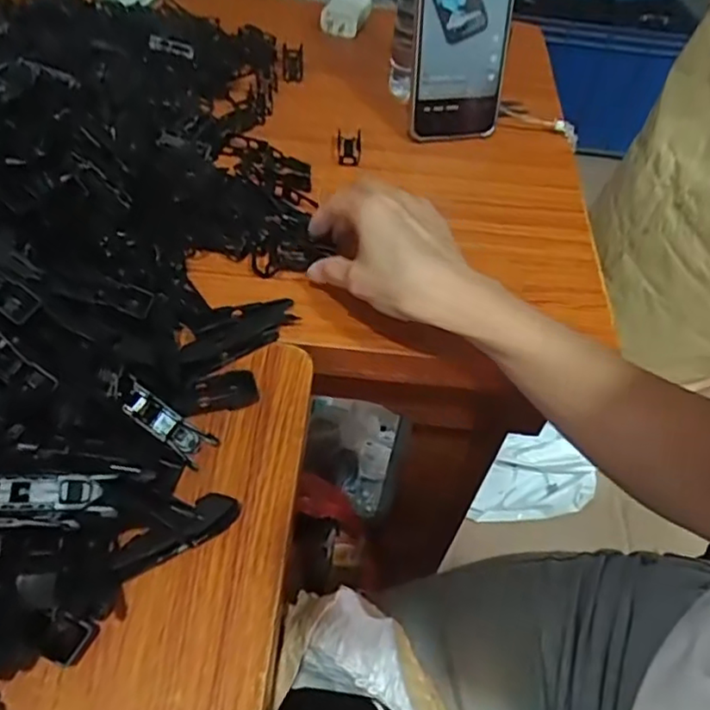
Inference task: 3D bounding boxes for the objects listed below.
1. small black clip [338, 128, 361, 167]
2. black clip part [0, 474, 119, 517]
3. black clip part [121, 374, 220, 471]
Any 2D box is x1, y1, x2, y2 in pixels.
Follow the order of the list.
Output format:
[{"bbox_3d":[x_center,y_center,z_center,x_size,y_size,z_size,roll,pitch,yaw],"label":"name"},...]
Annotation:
[{"bbox_3d":[-0.005,-0.184,0.552,0.020,0.008,0.053,0,48,-2],"label":"small black clip"},{"bbox_3d":[-0.133,0.058,0.265,0.058,0.010,0.016,5,47,-15],"label":"black clip part"},{"bbox_3d":[-0.102,0.037,0.338,0.056,0.010,0.020,43,51,-13],"label":"black clip part"}]

